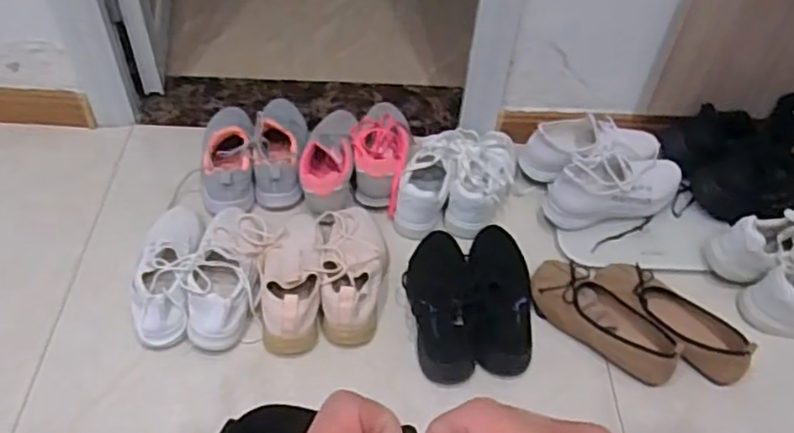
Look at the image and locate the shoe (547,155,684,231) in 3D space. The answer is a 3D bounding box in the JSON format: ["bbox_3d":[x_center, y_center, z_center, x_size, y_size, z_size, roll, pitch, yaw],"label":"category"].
[{"bbox_3d":[0.372,-0.049,1.105,0.239,0.097,0.087,-10,50,-12],"label":"shoe"}]

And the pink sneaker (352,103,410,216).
[{"bbox_3d":[-0.027,-0.122,1.177,0.098,0.080,0.265,3,50,1],"label":"pink sneaker"}]

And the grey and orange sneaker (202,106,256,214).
[{"bbox_3d":[-0.288,-0.115,1.139,0.090,0.108,0.232,-3,50,-5],"label":"grey and orange sneaker"}]

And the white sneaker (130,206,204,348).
[{"bbox_3d":[-0.341,0.072,0.997,0.088,0.079,0.252,-3,50,-4],"label":"white sneaker"}]

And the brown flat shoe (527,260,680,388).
[{"bbox_3d":[0.298,0.151,0.976,0.096,0.051,0.239,-33,58,-26],"label":"brown flat shoe"}]

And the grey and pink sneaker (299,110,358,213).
[{"bbox_3d":[-0.117,-0.110,1.161,0.087,0.082,0.256,2,50,0],"label":"grey and pink sneaker"}]

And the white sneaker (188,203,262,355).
[{"bbox_3d":[-0.252,0.075,0.985,0.089,0.082,0.241,0,50,-2],"label":"white sneaker"}]

